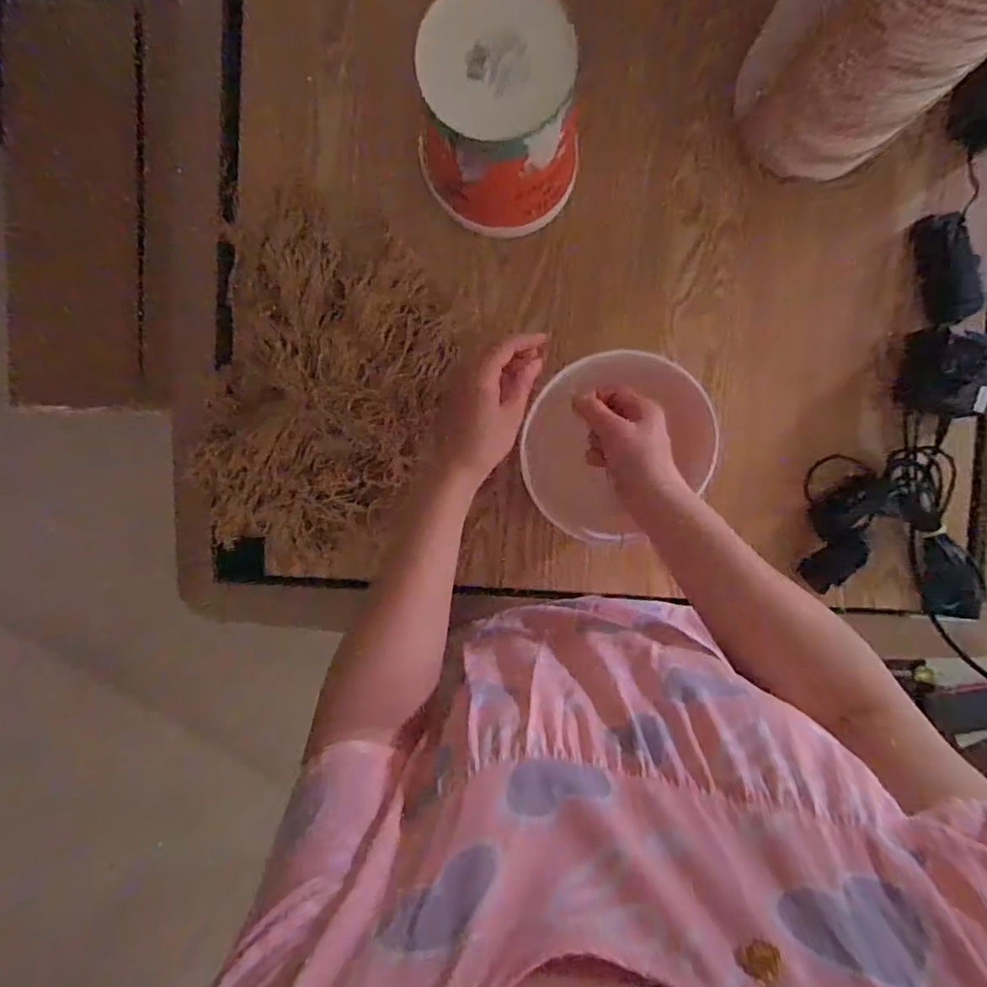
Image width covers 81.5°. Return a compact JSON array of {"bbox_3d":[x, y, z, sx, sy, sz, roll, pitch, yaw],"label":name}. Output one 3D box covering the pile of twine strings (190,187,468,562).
[{"bbox_3d":[-0.169,-0.111,0.589,0.252,0.075,0.365,10,93,1],"label":"pile of twine strings"}]

